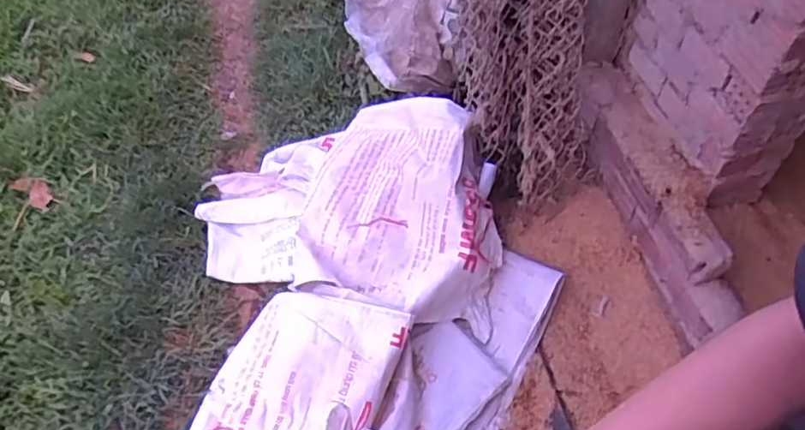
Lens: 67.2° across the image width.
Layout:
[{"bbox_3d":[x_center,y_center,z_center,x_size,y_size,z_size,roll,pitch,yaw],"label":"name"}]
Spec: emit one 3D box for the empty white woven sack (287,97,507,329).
[{"bbox_3d":[0.012,-0.038,1.728,0.568,0.322,0.555,17,54,11],"label":"empty white woven sack"}]

